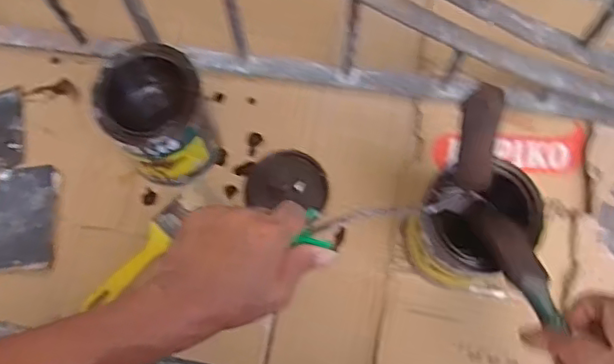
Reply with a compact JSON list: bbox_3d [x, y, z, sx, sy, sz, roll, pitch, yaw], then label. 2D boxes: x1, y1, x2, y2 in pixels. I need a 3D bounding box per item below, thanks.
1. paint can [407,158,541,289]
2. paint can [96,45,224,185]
[{"bbox_3d":[0.150,0.046,0.572,0.107,0.141,0.097,-16,72,-4],"label":"paint can"},{"bbox_3d":[-0.150,-0.063,0.628,0.097,0.132,0.108,-29,73,-7],"label":"paint can"}]

